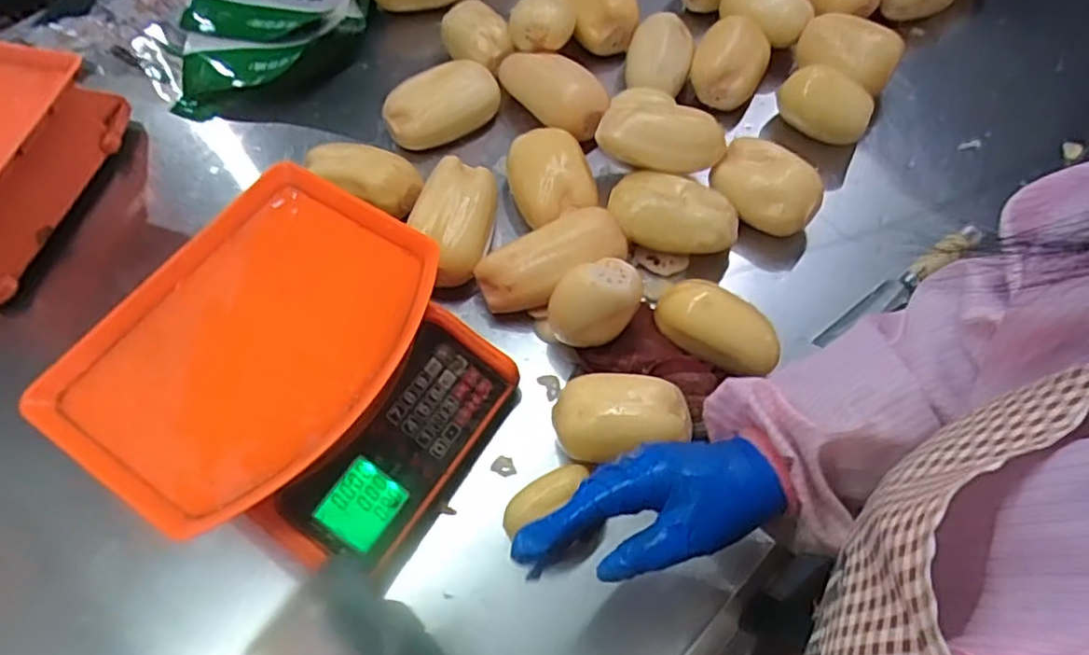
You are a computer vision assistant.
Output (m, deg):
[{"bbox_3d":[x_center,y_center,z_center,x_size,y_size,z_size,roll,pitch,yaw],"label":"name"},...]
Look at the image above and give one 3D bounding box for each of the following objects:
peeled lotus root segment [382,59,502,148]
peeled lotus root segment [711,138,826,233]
[{"bbox_3d":[-0.115,-0.252,0.768,0.134,0.066,0.062,-28,65,-12],"label":"peeled lotus root segment"},{"bbox_3d":[0.232,-0.144,0.704,0.111,0.062,0.072,22,65,13],"label":"peeled lotus root segment"}]

